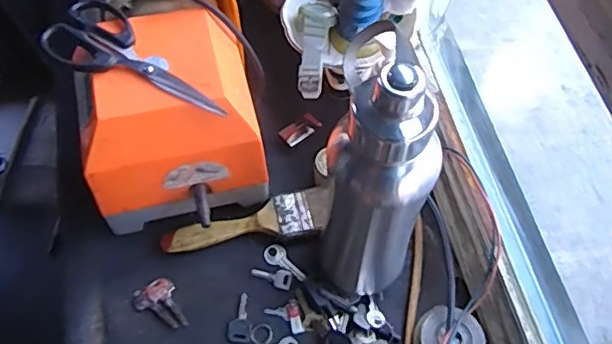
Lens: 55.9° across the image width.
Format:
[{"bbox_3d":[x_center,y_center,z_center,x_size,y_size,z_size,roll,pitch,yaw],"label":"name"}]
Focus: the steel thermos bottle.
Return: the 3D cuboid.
[{"bbox_3d":[0.052,0.026,0.460,0.082,0.271,0.074,14,63,9],"label":"steel thermos bottle"}]

